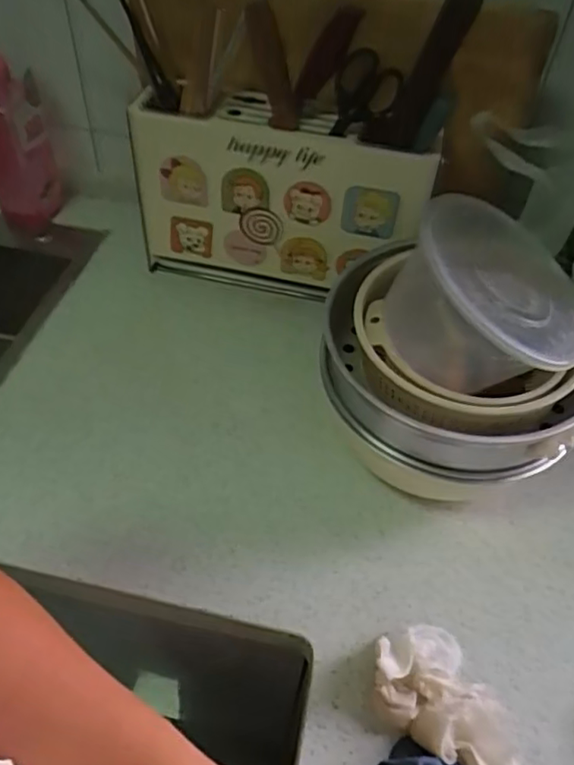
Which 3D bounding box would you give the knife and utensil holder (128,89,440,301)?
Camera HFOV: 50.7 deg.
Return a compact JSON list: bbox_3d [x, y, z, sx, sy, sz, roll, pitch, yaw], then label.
[{"bbox_3d":[-0.010,-0.208,0.763,0.347,0.246,0.075,12,50,7],"label":"knife and utensil holder"}]

